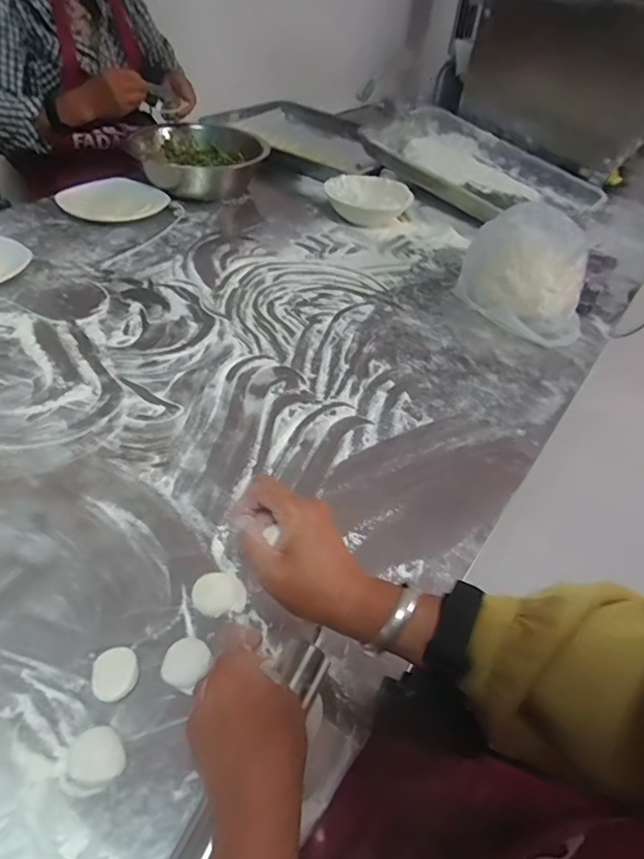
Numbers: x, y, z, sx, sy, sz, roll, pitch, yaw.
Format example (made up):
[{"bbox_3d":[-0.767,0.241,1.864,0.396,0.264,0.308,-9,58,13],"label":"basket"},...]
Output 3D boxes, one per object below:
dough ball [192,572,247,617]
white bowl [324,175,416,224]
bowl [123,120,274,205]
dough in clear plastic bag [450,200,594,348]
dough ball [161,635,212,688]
[{"bbox_3d":[-0.089,0.142,0.465,0.044,0.009,0.037,-8,45,-14],"label":"dough ball"},{"bbox_3d":[0.104,-0.481,1.115,0.166,0.050,0.179,3,43,-3],"label":"white bowl"},{"bbox_3d":[-0.272,-0.569,1.146,0.265,0.079,0.246,3,43,-3],"label":"bowl"},{"bbox_3d":[0.336,-0.268,0.881,0.195,0.118,0.235,18,45,13],"label":"dough in clear plastic bag"},{"bbox_3d":[-0.105,0.181,0.421,0.033,0.010,0.036,3,43,-3],"label":"dough ball"}]

